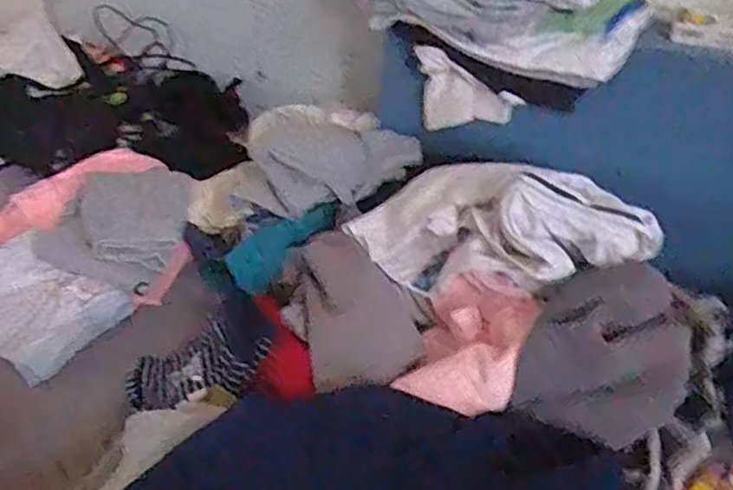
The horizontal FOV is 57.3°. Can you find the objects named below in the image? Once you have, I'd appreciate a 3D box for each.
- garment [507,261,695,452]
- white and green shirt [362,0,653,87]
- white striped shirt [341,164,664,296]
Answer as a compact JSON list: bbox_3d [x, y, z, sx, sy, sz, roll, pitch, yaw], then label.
[{"bbox_3d":[0.238,0.104,0.670,0.152,0.106,0.160,14,37,18],"label":"garment"},{"bbox_3d":[0.165,-0.316,0.891,0.377,0.118,0.130,15,38,19],"label":"white and green shirt"},{"bbox_3d":[0.140,-0.022,0.762,0.340,0.116,0.150,0,32,27],"label":"white striped shirt"}]

